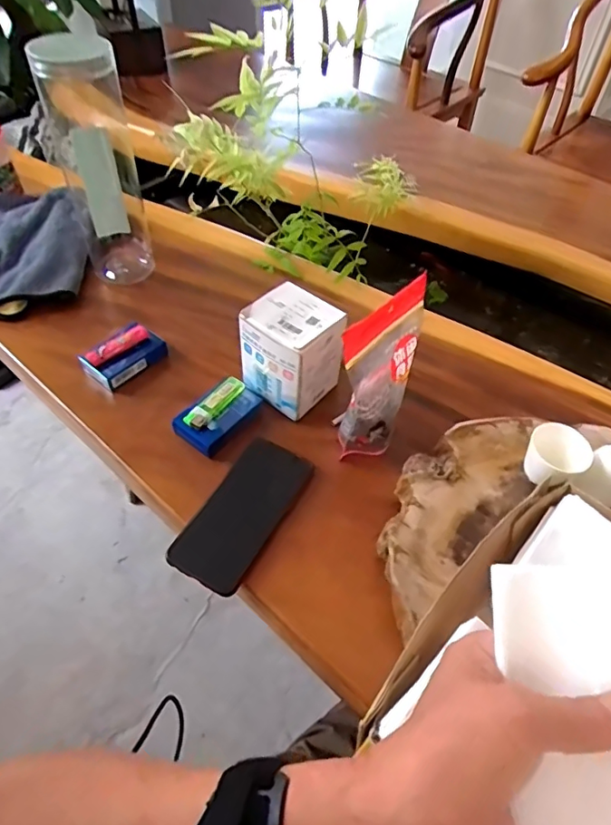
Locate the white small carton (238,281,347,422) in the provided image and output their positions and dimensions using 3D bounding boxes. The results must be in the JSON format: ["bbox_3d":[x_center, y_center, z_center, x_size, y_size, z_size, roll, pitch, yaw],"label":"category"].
[{"bbox_3d":[-0.012,-0.068,0.597,0.094,0.114,0.098,35,58,23],"label":"white small carton"}]

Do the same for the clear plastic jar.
[{"bbox_3d":[-0.265,-0.305,0.687,0.087,0.277,0.101,-11,53,-11],"label":"clear plastic jar"}]

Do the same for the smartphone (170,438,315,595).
[{"bbox_3d":[-0.060,0.096,0.519,0.074,0.015,0.159,25,55,17],"label":"smartphone"}]

